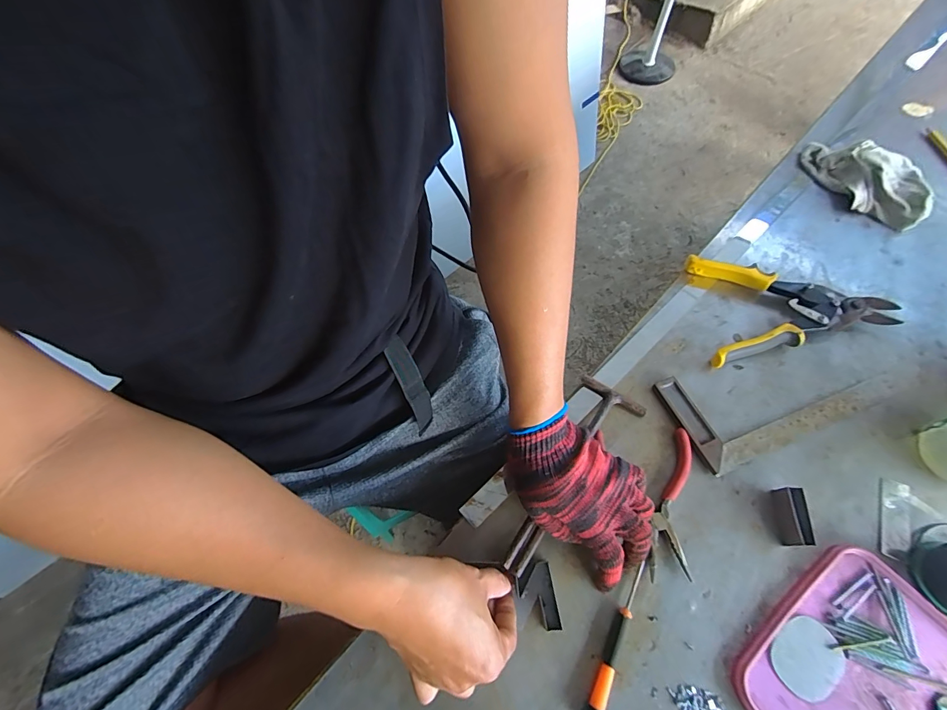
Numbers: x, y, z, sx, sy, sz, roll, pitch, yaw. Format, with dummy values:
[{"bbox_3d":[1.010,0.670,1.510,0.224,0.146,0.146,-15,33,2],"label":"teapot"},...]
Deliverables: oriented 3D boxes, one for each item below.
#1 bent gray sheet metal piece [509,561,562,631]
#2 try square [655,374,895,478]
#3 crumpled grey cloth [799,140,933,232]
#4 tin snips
[{"bbox_3d":[0.056,0.222,0.369,0.036,0.029,0.053,-9,63,-2],"label":"bent gray sheet metal piece"},{"bbox_3d":[0.343,0.040,0.459,0.249,0.011,0.110,-20,64,-8],"label":"try square"},{"bbox_3d":[0.566,-0.257,0.586,0.091,0.044,0.180,-40,68,-16],"label":"crumpled grey cloth"},{"bbox_3d":[0.389,-0.073,0.506,0.230,0.027,0.146,-8,63,-2],"label":"tin snips"}]

